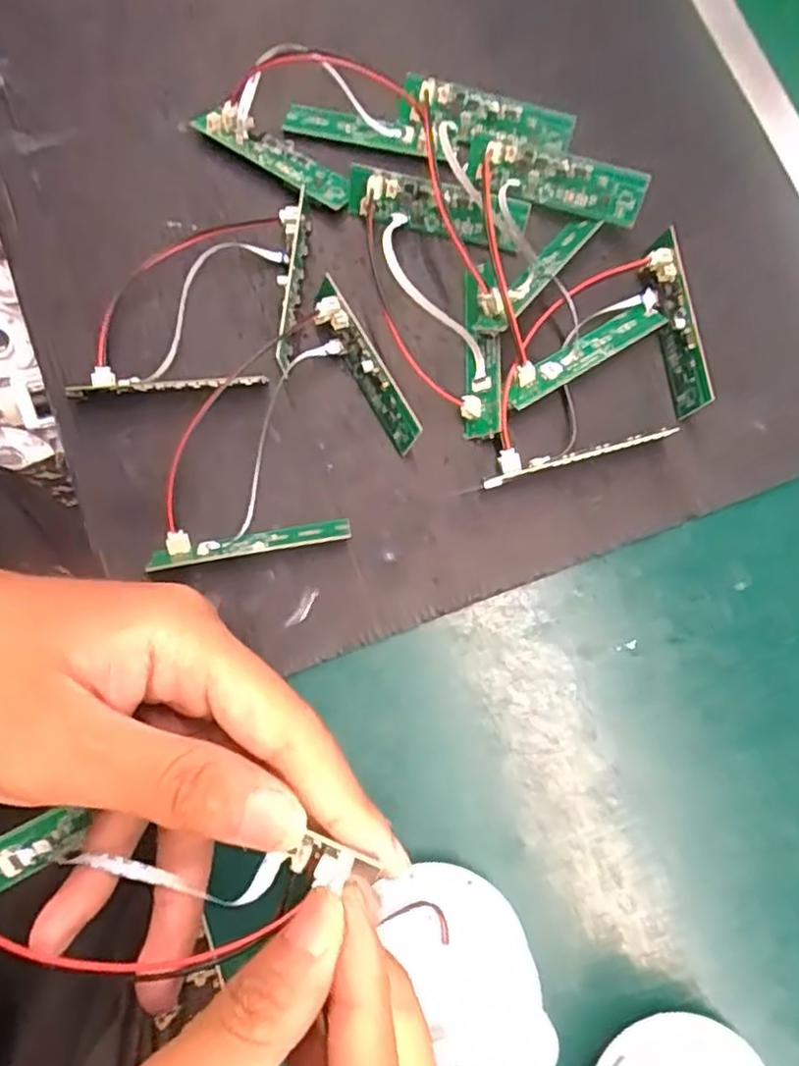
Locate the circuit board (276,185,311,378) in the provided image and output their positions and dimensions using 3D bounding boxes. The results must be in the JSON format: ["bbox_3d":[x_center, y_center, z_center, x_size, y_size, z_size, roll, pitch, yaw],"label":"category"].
[{"bbox_3d":[-0.046,-0.107,0.305,0.012,0.021,0.075,0,79,0],"label":"circuit board"}]

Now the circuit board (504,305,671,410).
[{"bbox_3d":[0.079,-0.078,0.306,0.077,0.009,0.017,-30,80,-6],"label":"circuit board"}]

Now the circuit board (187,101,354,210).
[{"bbox_3d":[-0.056,-0.173,0.321,0.075,0.016,0.020,36,81,6],"label":"circuit board"}]

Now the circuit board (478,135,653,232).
[{"bbox_3d":[0.071,-0.155,0.313,0.072,0.007,0.023,20,120,11],"label":"circuit board"}]

